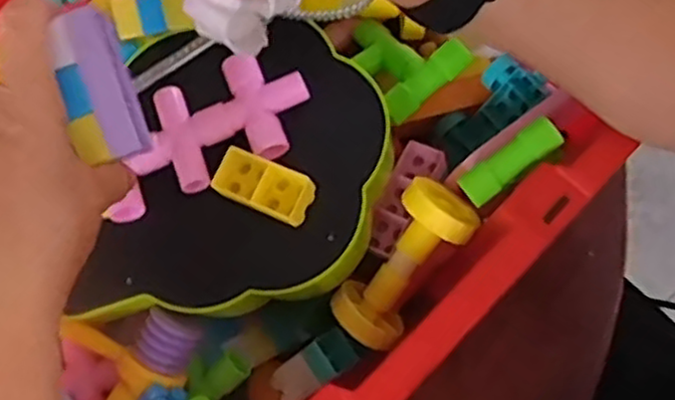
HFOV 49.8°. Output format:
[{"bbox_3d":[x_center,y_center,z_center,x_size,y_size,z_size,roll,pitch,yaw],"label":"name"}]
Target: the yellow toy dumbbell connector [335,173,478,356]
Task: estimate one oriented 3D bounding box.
[{"bbox_3d":[0.037,0.036,0.406,0.042,0.034,0.092,37,105,15],"label":"yellow toy dumbbell connector"}]

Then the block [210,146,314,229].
[{"bbox_3d":[-0.037,-0.008,0.372,0.048,0.017,0.027,24,70,11],"label":"block"}]

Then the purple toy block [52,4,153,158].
[{"bbox_3d":[-0.108,-0.055,0.341,0.021,0.012,0.069,-21,99,-7],"label":"purple toy block"}]

